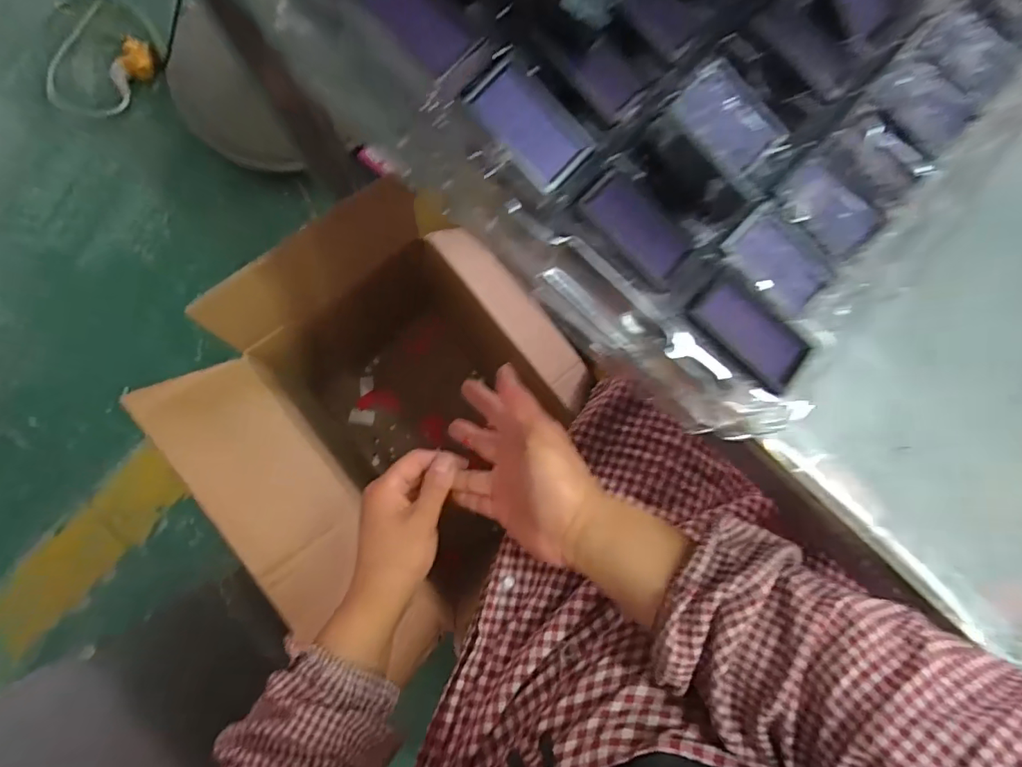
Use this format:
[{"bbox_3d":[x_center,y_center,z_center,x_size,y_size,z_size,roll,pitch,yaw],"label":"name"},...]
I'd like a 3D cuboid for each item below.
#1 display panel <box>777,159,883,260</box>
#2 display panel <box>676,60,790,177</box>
[{"bbox_3d":[0.128,-0.071,0.207,0.040,0.006,0.027,42,84,3],"label":"display panel"},{"bbox_3d":[0.091,-0.111,0.214,0.042,0.004,0.024,45,115,-10],"label":"display panel"}]

